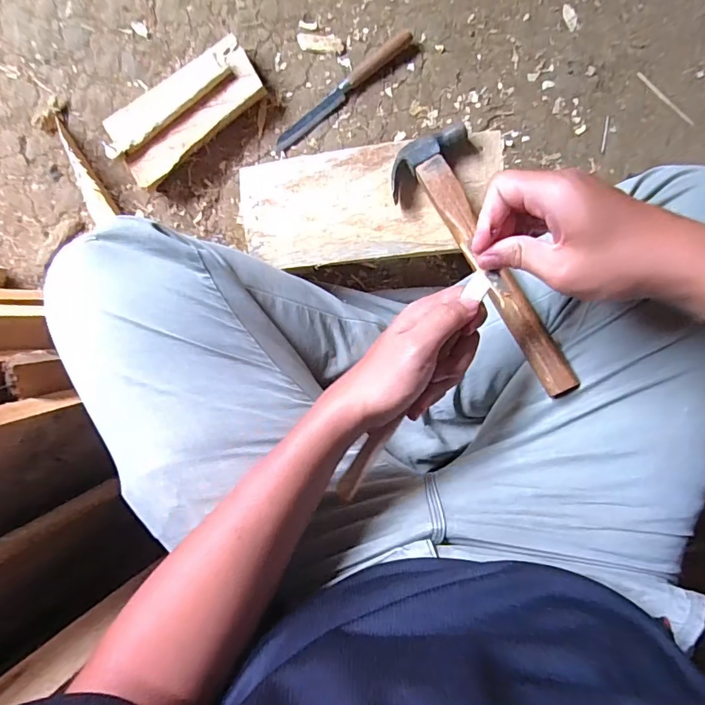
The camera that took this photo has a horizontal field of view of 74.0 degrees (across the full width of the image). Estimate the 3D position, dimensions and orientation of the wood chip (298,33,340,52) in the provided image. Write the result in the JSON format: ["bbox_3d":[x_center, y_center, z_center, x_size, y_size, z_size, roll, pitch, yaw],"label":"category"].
[{"bbox_3d":[-0.042,-0.392,0.593,0.054,0.004,0.022,0,93,0],"label":"wood chip"}]

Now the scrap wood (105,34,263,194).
[{"bbox_3d":[-0.209,-0.300,0.585,0.203,0.049,0.089,-37,92,2],"label":"scrap wood"}]

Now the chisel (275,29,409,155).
[{"bbox_3d":[-0.015,-0.336,0.597,0.209,0.022,0.021,-36,92,2],"label":"chisel"}]

